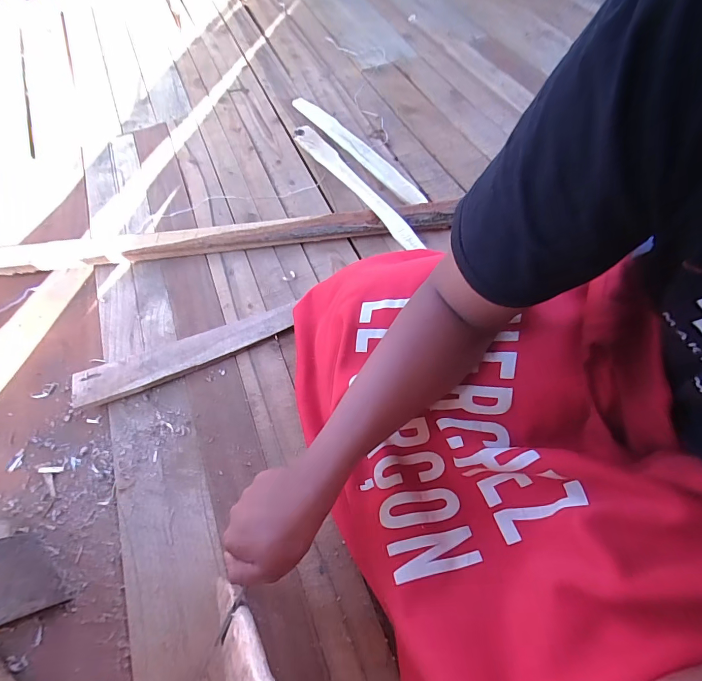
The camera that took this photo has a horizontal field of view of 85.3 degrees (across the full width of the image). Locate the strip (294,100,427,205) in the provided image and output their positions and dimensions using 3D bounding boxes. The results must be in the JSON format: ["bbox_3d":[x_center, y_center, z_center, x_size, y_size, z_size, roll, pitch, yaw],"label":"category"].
[{"bbox_3d":[0.018,-0.429,0.836,0.061,0.024,0.466,-32,64,-13],"label":"strip"}]

